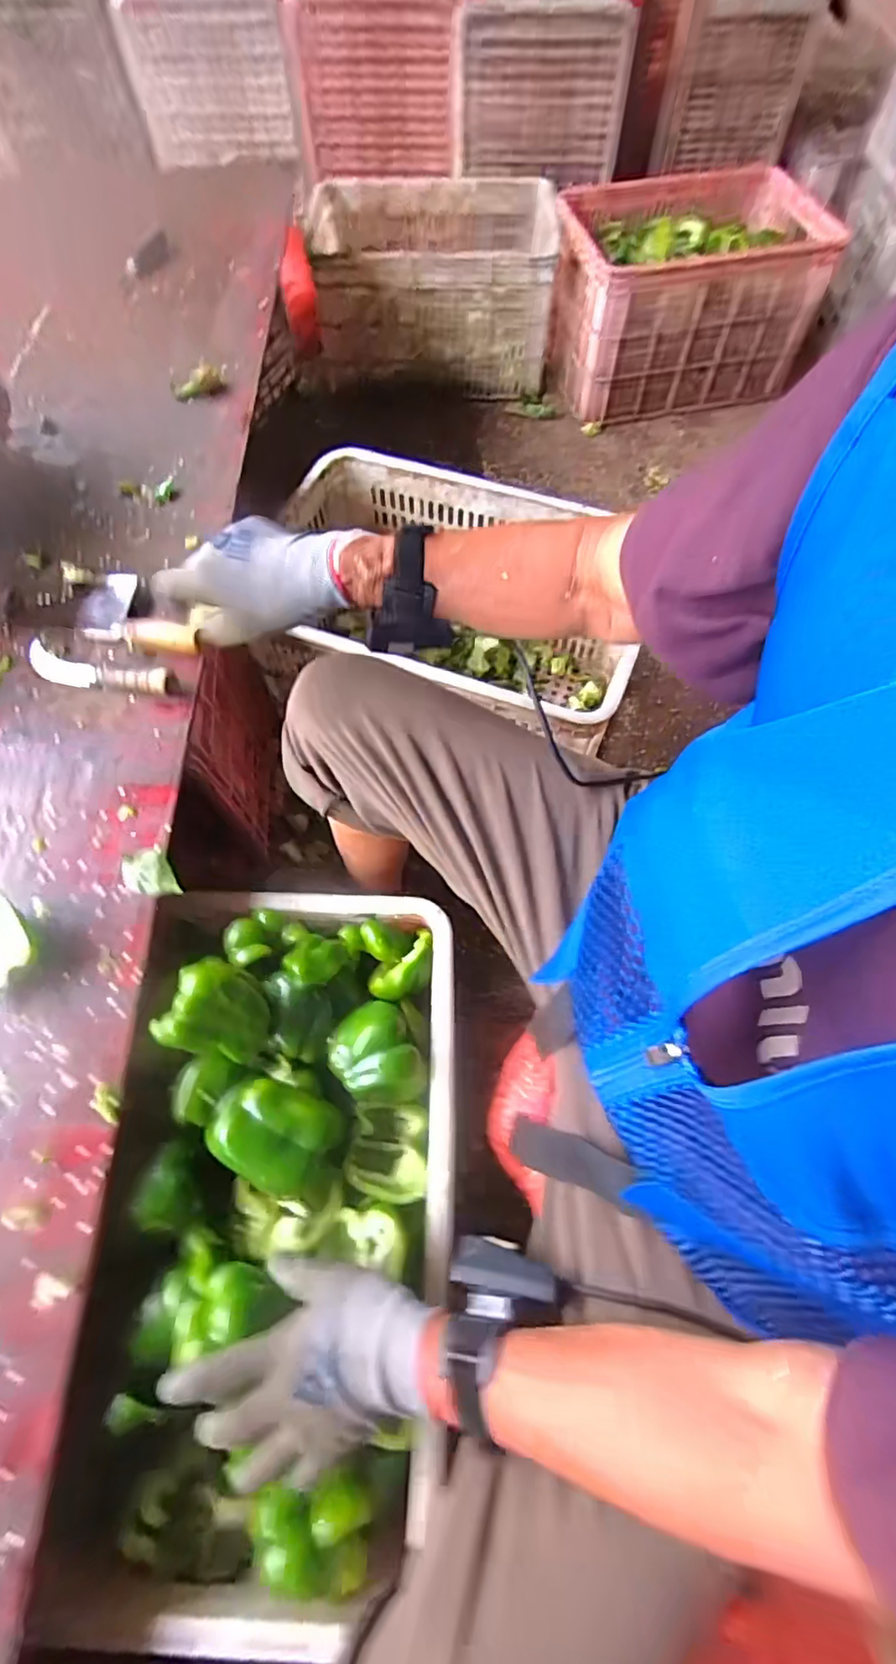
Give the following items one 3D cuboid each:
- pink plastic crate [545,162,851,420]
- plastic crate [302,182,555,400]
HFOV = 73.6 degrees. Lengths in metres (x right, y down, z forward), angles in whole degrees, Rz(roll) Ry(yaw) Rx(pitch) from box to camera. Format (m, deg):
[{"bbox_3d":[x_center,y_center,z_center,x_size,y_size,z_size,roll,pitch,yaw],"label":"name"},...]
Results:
[{"bbox_3d":[0.485,-1.139,1.292,0.527,0.287,0.345,-7,64,-4],"label":"pink plastic crate"},{"bbox_3d":[-0.036,-1.182,1.328,0.515,0.271,0.321,4,63,1],"label":"plastic crate"}]

